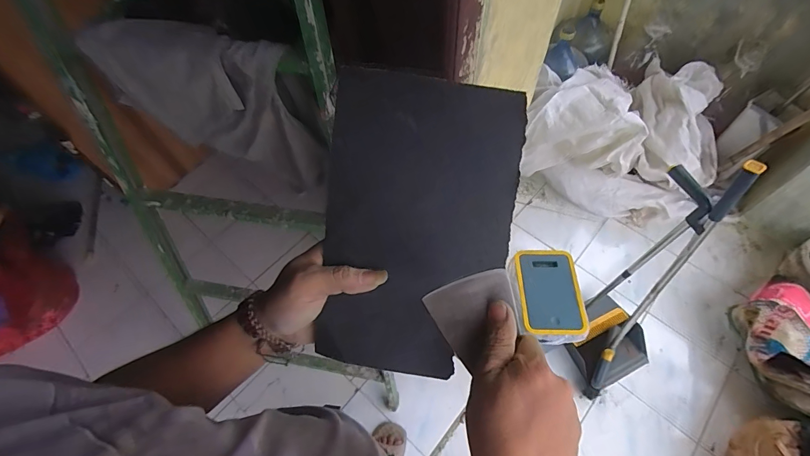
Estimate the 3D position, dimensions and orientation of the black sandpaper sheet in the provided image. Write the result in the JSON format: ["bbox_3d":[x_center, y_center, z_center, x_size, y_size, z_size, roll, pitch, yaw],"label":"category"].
[{"bbox_3d":[0.008,0.005,0.280,0.135,0.017,0.217,7,104,-1],"label":"black sandpaper sheet"}]

